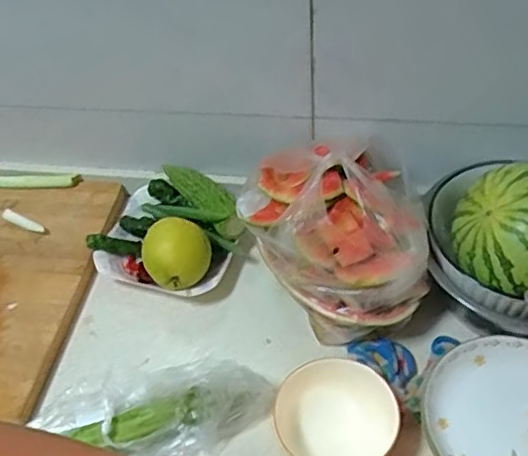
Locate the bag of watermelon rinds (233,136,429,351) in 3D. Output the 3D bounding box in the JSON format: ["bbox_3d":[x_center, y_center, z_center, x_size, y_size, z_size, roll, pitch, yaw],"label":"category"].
[{"bbox_3d":[0.076,0.005,0.687,0.184,0.178,0.193,-5,48,1],"label":"bag of watermelon rinds"}]

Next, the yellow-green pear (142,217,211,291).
[{"bbox_3d":[-0.104,0.035,0.742,0.077,0.073,0.069,-12,48,-5],"label":"yellow-green pear"}]

